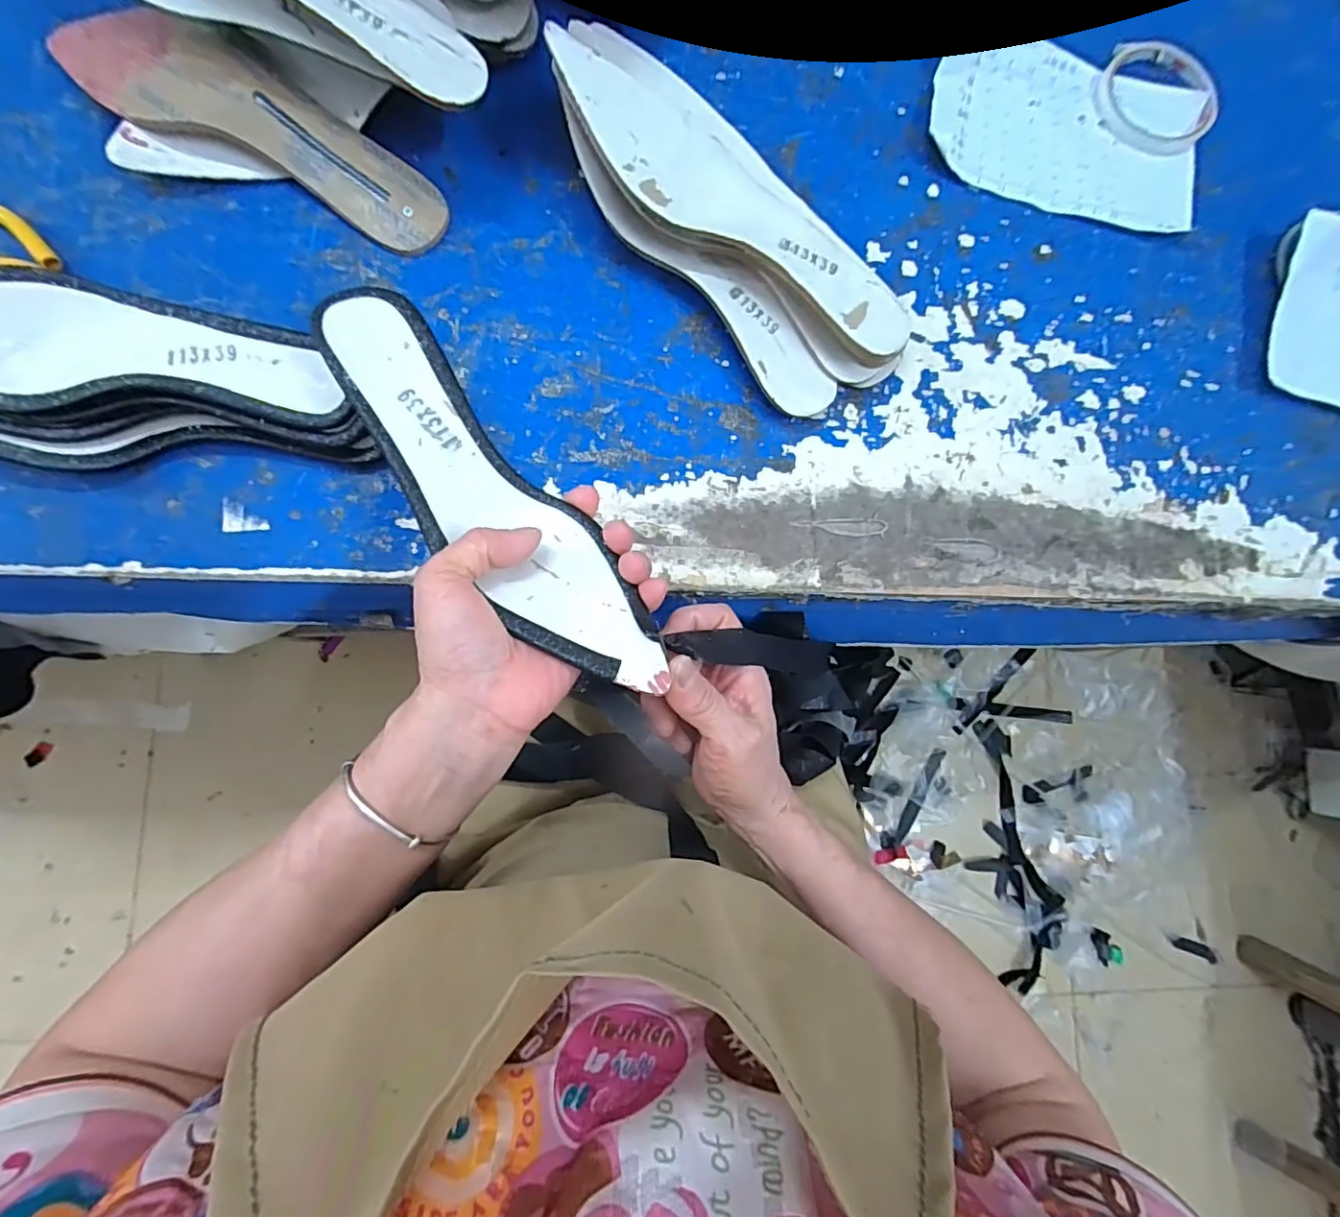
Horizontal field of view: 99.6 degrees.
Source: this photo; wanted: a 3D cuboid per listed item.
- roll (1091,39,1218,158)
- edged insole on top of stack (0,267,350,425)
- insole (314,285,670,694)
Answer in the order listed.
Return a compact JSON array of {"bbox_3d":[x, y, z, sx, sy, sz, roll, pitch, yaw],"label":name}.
[{"bbox_3d":[0.355,-0.376,0.415,0.086,0.009,0.084,0,84,-4],"label":"roll"},{"bbox_3d":[-0.305,-0.145,0.301,0.238,0.029,0.072,2,92,-10],"label":"edged insole on top of stack"},{"bbox_3d":[-0.092,-0.056,0.285,0.060,0.026,0.246,-40,87,-7],"label":"insole"}]

